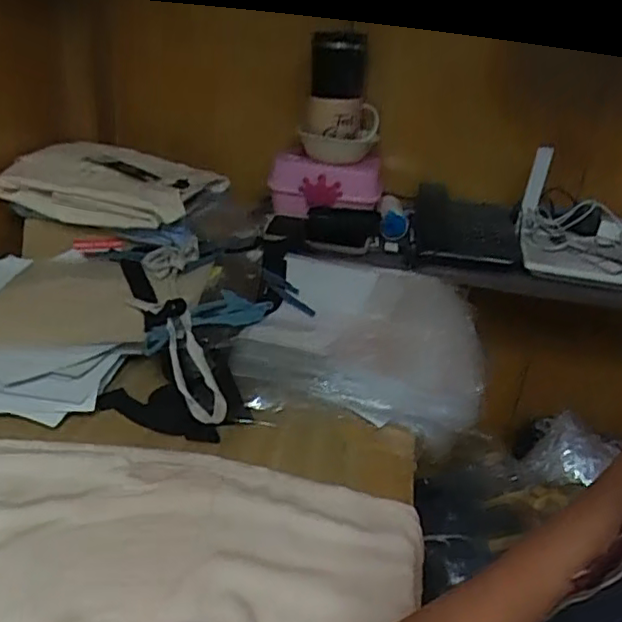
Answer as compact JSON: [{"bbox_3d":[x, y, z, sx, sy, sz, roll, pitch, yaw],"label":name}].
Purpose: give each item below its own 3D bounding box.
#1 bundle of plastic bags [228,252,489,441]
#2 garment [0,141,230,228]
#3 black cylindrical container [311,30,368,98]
[{"bbox_3d":[0.067,0.031,0.764,0.274,0.076,0.274,9,27,6],"label":"bundle of plastic bags"},{"bbox_3d":[-0.287,-0.186,0.928,0.269,0.069,0.195,8,27,5],"label":"garment"},{"bbox_3d":[0.043,-0.375,0.945,0.082,0.090,0.097,7,27,2],"label":"black cylindrical container"}]

